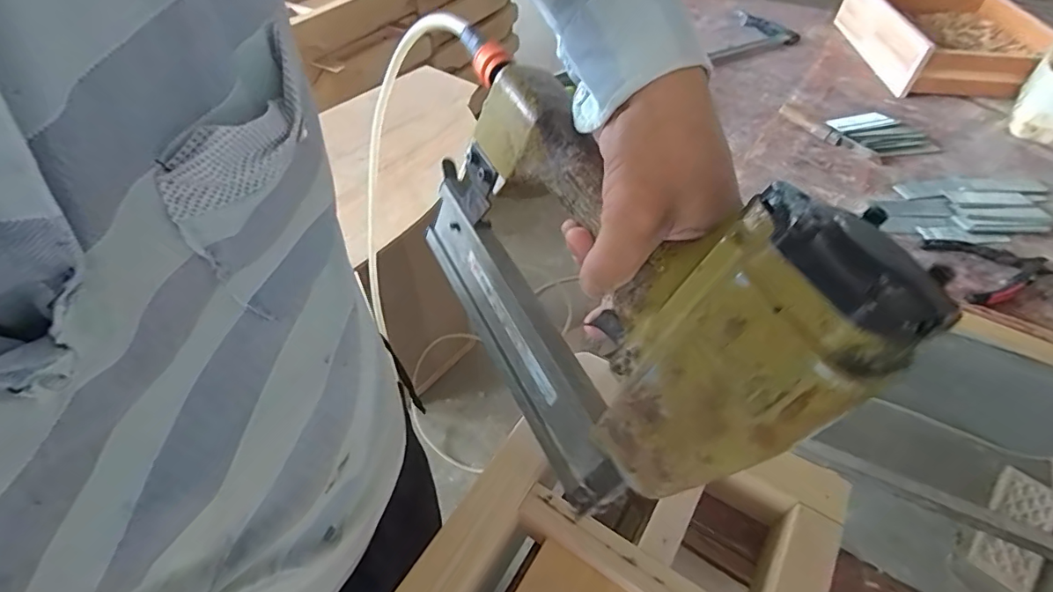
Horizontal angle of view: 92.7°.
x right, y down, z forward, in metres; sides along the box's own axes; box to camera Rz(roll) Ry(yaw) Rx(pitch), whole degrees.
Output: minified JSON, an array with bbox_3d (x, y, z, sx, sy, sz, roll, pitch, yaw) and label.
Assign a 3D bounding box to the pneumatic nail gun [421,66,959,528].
[{"bbox_3d":[0.035,-0.018,0.315,0.072,0.237,0.311,-8,46,-29],"label":"pneumatic nail gun"}]

